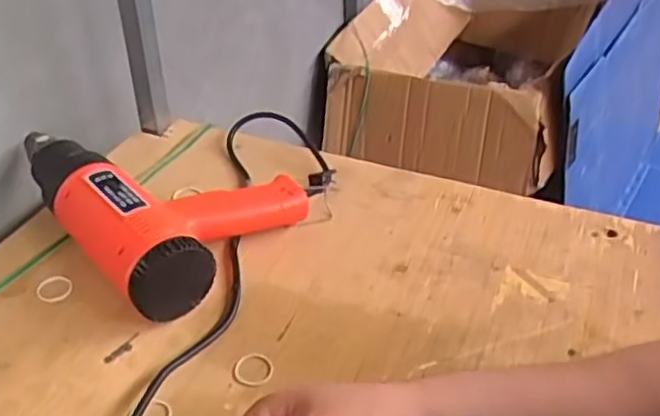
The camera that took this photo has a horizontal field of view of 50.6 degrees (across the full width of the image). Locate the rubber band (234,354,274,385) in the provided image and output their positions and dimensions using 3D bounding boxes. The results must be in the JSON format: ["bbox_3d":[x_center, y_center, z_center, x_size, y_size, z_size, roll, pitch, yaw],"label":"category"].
[{"bbox_3d":[-0.057,0.119,0.517,0.028,0.005,0.026,0,38,0],"label":"rubber band"}]

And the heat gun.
[{"bbox_3d":[-0.158,-0.020,0.641,0.181,0.073,0.256,-29,46,-32],"label":"heat gun"}]

